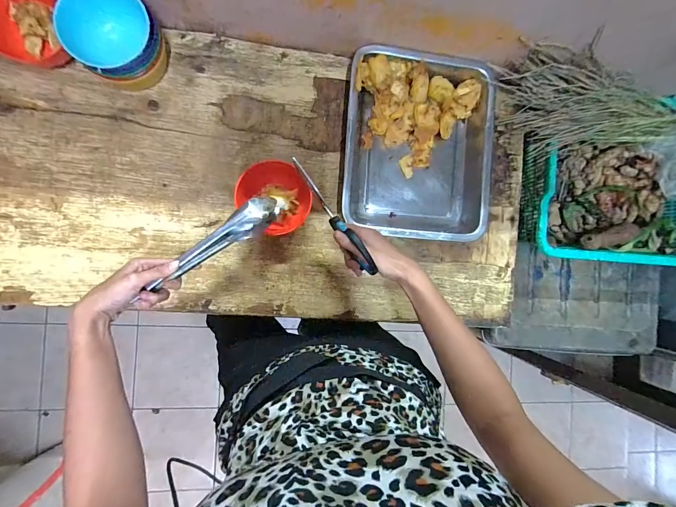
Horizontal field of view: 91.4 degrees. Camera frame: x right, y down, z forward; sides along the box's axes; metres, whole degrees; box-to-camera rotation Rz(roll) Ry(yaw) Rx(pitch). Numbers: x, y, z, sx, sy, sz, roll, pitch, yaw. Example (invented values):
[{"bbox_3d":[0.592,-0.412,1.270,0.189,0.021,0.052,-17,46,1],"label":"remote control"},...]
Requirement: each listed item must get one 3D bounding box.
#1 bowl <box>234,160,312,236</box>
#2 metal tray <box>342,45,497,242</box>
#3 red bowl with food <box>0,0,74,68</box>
[{"bbox_3d":[-0.097,-0.087,0.521,0.098,0.045,0.111,-40,95,-8],"label":"bowl"},{"bbox_3d":[0.133,-0.179,0.554,0.241,0.055,0.304,4,88,-10],"label":"metal tray"},{"bbox_3d":[-0.440,-0.323,0.468,0.080,0.057,0.099,-2,89,-10],"label":"red bowl with food"}]

